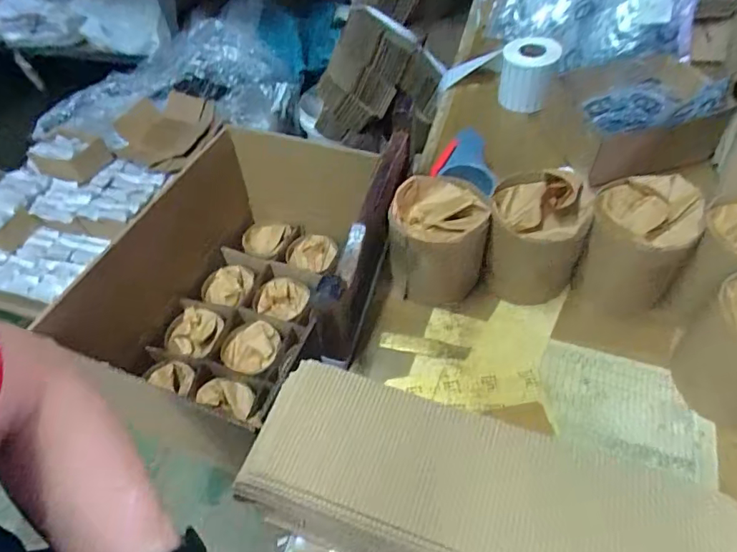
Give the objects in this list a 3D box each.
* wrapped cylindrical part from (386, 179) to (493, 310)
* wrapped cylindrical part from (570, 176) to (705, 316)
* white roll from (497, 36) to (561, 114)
[{"bbox_3d":[0.081,-0.044,0.586,0.103,0.118,0.097,-3,49,3],"label":"wrapped cylindrical part"},{"bbox_3d":[0.289,-0.025,0.542,0.102,0.128,0.103,-3,49,3],"label":"wrapped cylindrical part"},{"bbox_3d":[0.260,-0.326,0.818,0.086,0.102,0.069,10,51,14],"label":"white roll"}]

